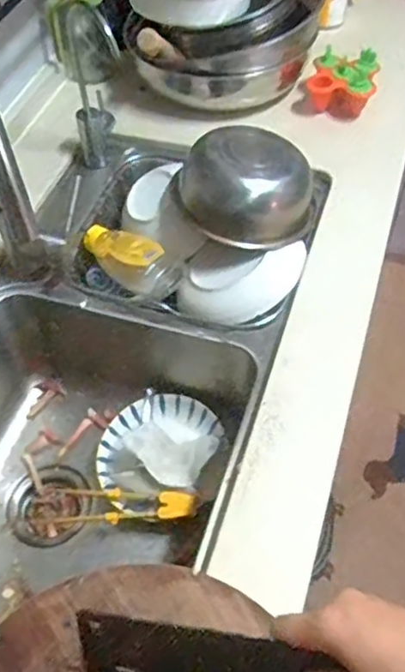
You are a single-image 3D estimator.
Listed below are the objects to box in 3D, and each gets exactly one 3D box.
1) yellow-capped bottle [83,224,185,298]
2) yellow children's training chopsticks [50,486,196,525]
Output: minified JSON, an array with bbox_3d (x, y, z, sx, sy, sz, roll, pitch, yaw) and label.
[{"bbox_3d":[-0.099,-0.107,0.899,0.150,0.054,0.063,34,61,24],"label":"yellow-capped bottle"},{"bbox_3d":[-0.104,0.218,0.844,0.195,0.034,0.051,-4,51,17],"label":"yellow children's training chopsticks"}]

